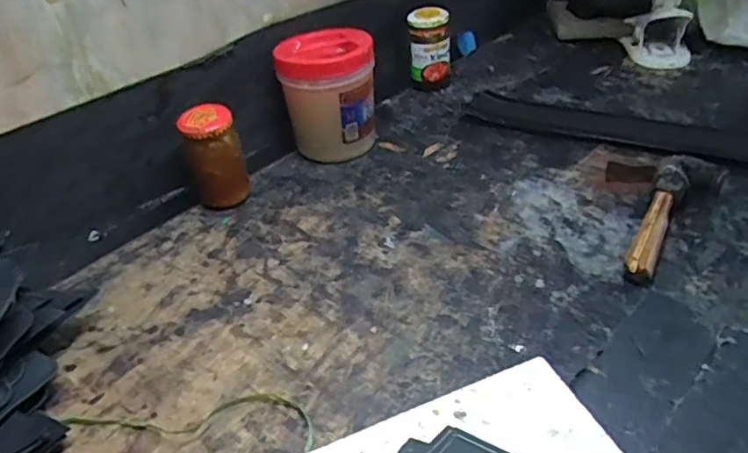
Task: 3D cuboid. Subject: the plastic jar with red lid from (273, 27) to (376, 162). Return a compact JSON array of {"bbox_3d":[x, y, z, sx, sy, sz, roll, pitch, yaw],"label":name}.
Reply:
[{"bbox_3d":[-0.055,-0.165,0.749,0.118,0.142,0.103,-8,39,-2],"label":"plastic jar with red lid"}]

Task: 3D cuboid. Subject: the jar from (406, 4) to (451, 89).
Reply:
[{"bbox_3d":[0.084,-0.261,0.860,0.060,0.117,0.052,2,40,11],"label":"jar"}]

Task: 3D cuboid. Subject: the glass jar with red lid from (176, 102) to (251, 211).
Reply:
[{"bbox_3d":[-0.185,-0.080,0.681,0.063,0.116,0.065,-4,39,3],"label":"glass jar with red lid"}]

